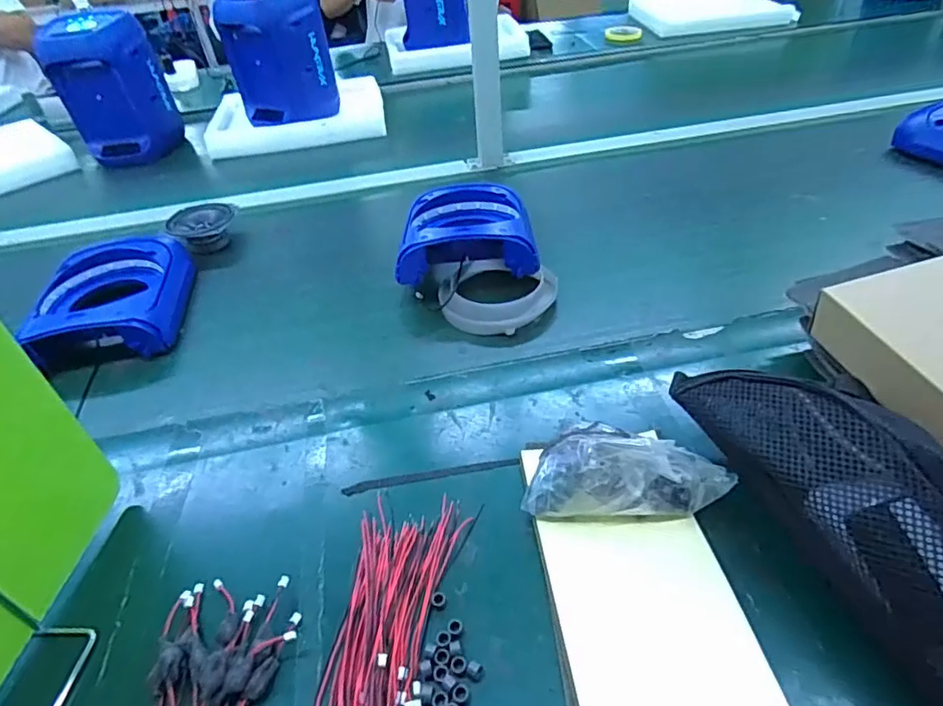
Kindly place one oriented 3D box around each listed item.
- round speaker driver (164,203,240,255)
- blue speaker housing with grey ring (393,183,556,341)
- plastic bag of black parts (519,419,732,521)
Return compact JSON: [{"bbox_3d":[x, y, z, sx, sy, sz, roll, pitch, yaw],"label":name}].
[{"bbox_3d":[-0.412,-0.194,0.872,0.106,0.050,0.086,-27,44,-23],"label":"round speaker driver"},{"bbox_3d":[0.008,-0.133,0.725,0.186,0.080,0.254,-2,40,4],"label":"blue speaker housing with grey ring"},{"bbox_3d":[0.118,0.094,0.436,0.150,0.081,0.045,2,40,10],"label":"plastic bag of black parts"}]

